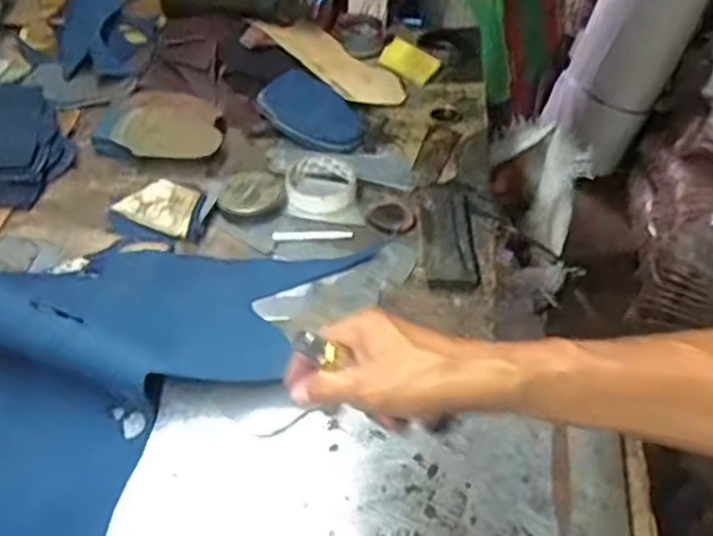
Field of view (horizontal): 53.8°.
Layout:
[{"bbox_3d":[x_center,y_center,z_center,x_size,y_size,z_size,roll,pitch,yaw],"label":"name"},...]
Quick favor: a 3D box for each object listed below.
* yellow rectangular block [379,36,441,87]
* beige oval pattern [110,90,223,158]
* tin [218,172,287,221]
[{"bbox_3d":[0.083,-0.320,1.087,0.081,0.007,0.063,31,66,0],"label":"yellow rectangular block"},{"bbox_3d":[-0.247,-0.194,0.941,0.147,0.016,0.142,3,45,2],"label":"beige oval pattern"},{"bbox_3d":[-0.123,-0.088,0.829,0.077,0.026,0.079,0,45,0],"label":"tin"}]

